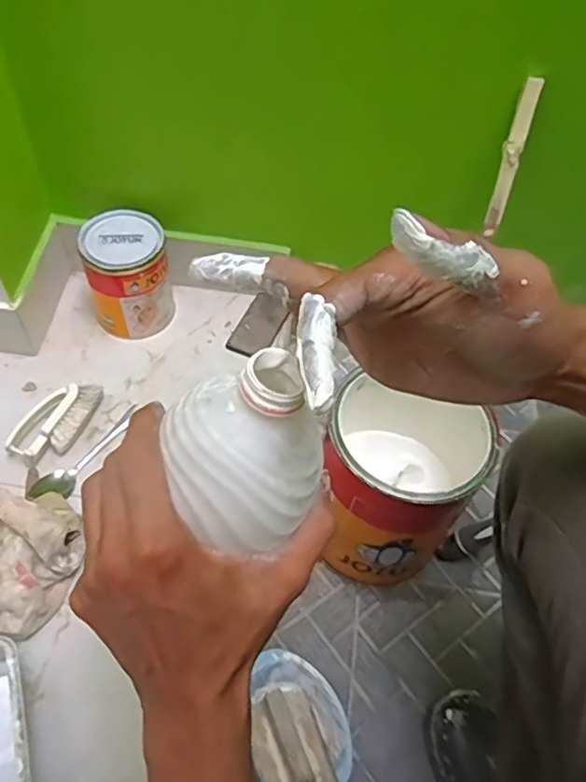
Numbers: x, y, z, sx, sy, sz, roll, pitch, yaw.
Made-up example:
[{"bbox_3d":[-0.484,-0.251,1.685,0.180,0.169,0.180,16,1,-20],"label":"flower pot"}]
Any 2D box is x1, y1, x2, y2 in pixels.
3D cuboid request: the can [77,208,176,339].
[{"bbox_3d":[-0.219,-0.152,0.844,0.108,0.137,0.105,-8,56,-10],"label":"can"}]

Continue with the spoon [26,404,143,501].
[{"bbox_3d":[-0.243,0.078,0.755,0.033,0.025,0.175,28,45,14],"label":"spoon"}]

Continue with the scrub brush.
[{"bbox_3d":[-0.286,0.039,0.770,0.062,0.042,0.129,34,60,18],"label":"scrub brush"}]

